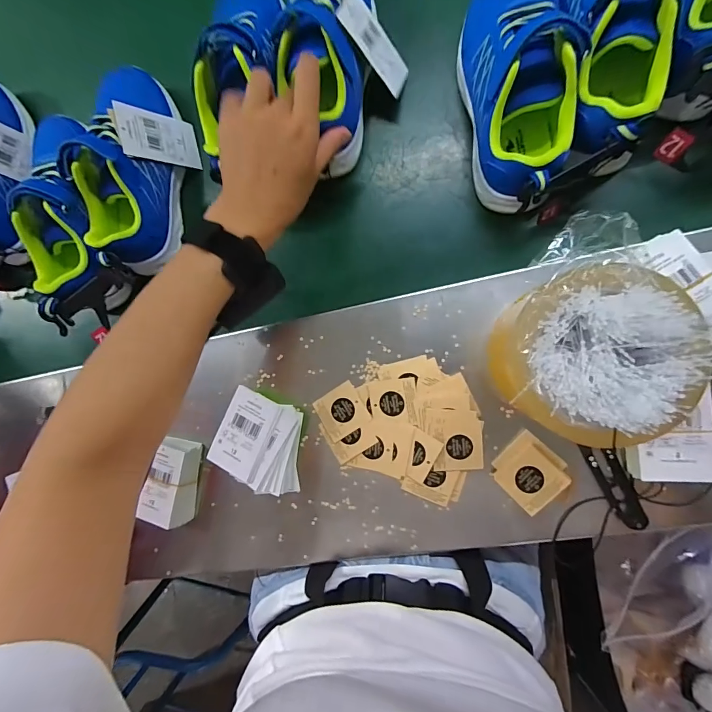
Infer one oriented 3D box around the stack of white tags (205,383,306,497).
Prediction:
[{"bbox_3d":[-0.090,0.082,0.356,0.084,0.021,0.084,19,90,4],"label":"stack of white tags"}]

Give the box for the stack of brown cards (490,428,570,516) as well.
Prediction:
[{"bbox_3d":[0.150,0.101,0.321,0.054,0.009,0.052,43,91,3],"label":"stack of brown cards"}]

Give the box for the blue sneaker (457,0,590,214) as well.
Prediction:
[{"bbox_3d":[0.133,-0.219,0.304,0.069,0.074,0.195,-7,88,3],"label":"blue sneaker"}]

